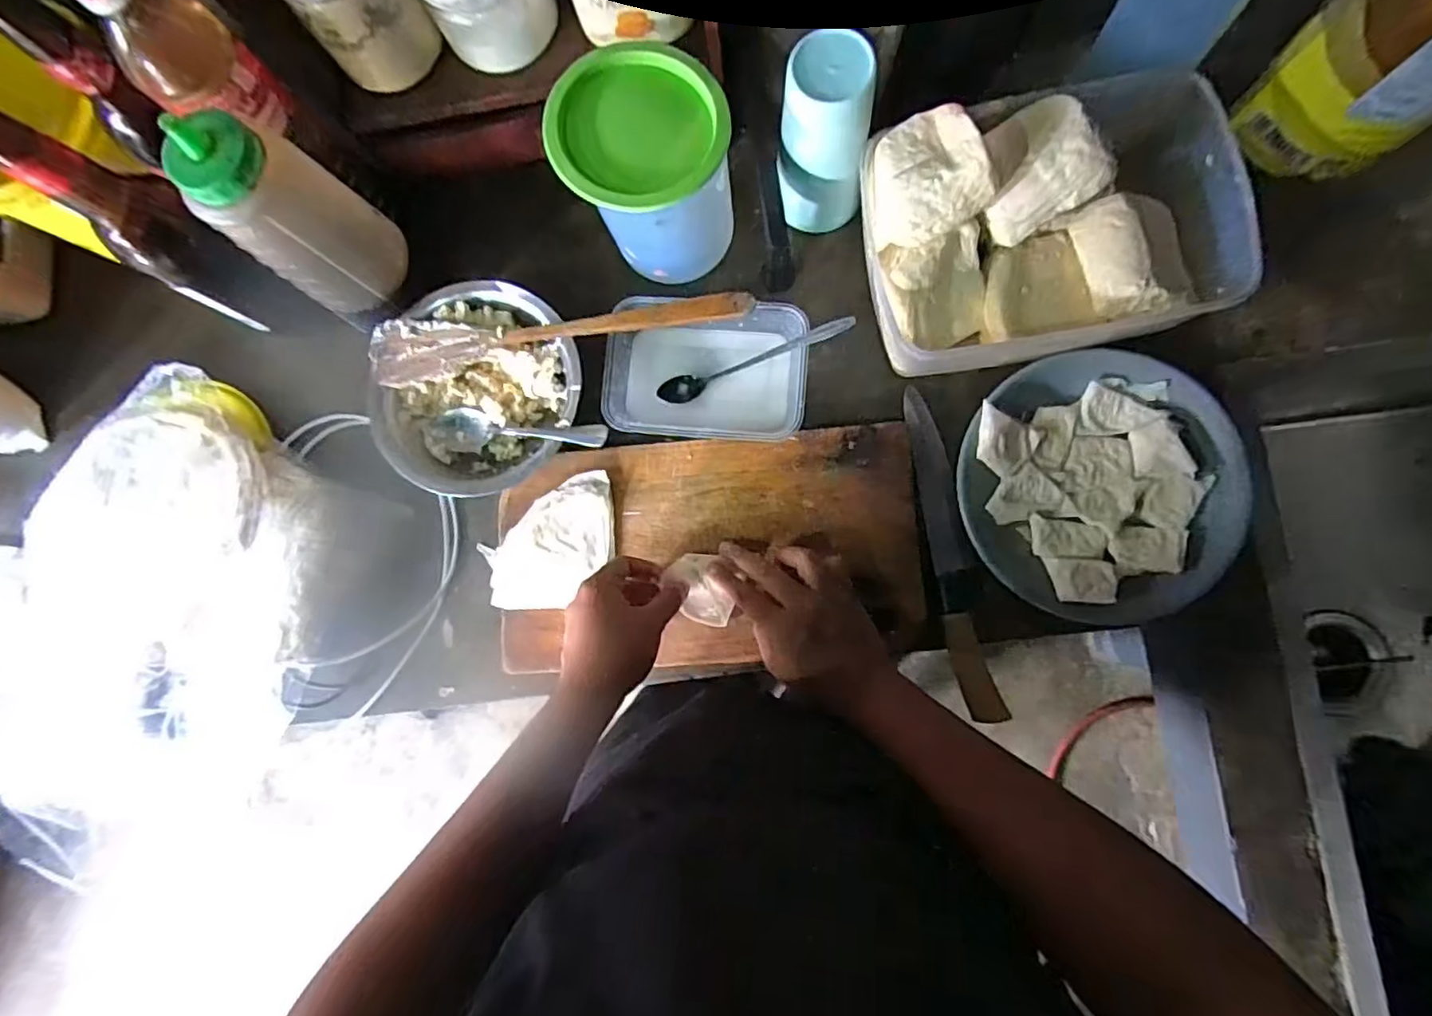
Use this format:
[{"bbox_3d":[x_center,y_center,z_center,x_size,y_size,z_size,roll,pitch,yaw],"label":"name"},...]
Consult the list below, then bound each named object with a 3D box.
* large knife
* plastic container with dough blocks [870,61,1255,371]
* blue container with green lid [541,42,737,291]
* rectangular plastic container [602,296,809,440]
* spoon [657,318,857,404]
[{"bbox_3d":[0.195,0.037,0.532,0.032,0.021,0.277,-12,83,4],"label":"large knife"},{"bbox_3d":[0.253,-0.215,0.486,0.264,0.117,0.182,-8,83,5],"label":"plastic container with dough blocks"},{"bbox_3d":[-0.048,-0.259,0.507,0.117,0.151,0.105,-25,82,3],"label":"blue container with green lid"},{"bbox_3d":[-0.008,-0.117,0.554,0.168,0.059,0.112,3,84,6],"label":"rectangular plastic container"},{"bbox_3d":[0.032,-0.127,0.545,0.176,0.016,0.021,-18,82,19],"label":"spoon"}]

